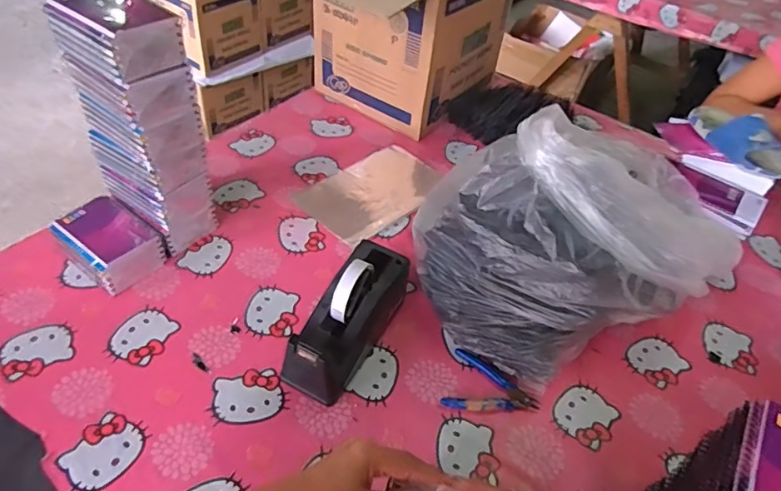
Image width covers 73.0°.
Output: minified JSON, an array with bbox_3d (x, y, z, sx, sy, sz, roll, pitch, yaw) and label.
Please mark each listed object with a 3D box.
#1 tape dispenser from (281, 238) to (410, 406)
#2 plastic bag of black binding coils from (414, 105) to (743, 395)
[{"bbox_3d":[-0.052,0.094,0.676,0.076,0.121,0.215,23,48,15],"label":"tape dispenser"},{"bbox_3d":[0.234,-0.017,0.709,0.351,0.278,0.266,-13,49,-19],"label":"plastic bag of black binding coils"}]

